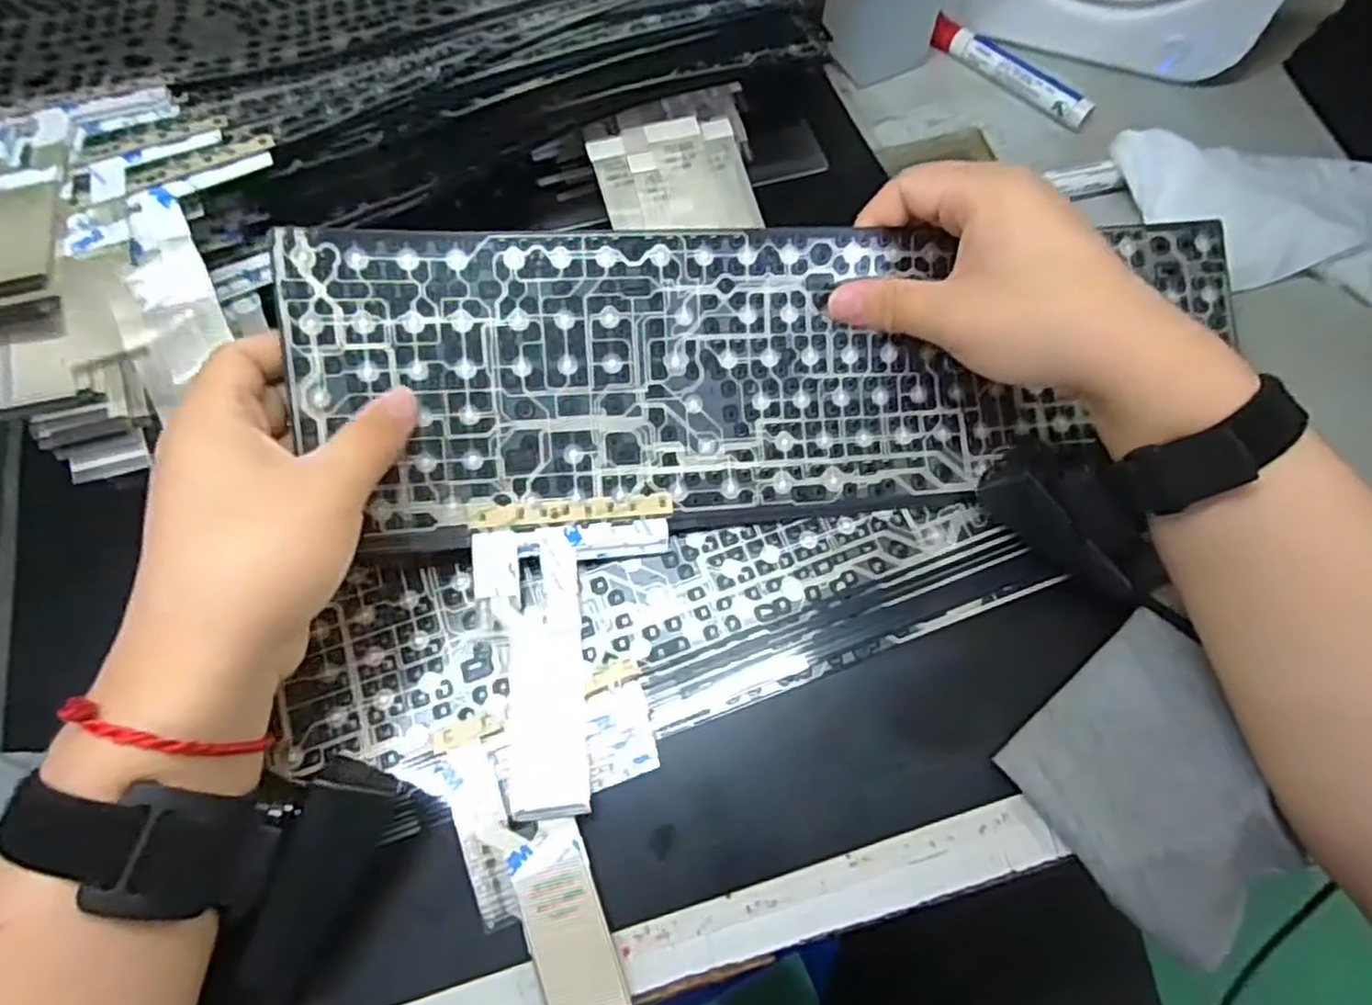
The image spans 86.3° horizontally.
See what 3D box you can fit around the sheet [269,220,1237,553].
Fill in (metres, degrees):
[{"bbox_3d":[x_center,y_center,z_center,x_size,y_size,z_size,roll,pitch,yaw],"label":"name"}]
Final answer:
[{"bbox_3d":[0.050,-0.058,0.328,0.413,0.010,0.124,-5,96,-9],"label":"sheet"}]

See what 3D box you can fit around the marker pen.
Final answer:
[{"bbox_3d":[0.203,-0.270,0.458,0.012,0.015,0.114,-41,72,-17],"label":"marker pen"}]

